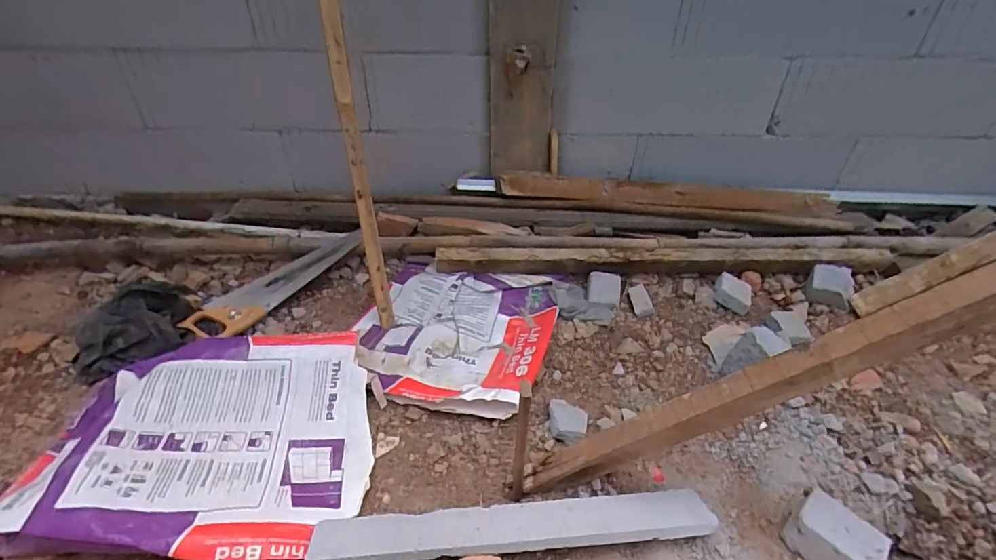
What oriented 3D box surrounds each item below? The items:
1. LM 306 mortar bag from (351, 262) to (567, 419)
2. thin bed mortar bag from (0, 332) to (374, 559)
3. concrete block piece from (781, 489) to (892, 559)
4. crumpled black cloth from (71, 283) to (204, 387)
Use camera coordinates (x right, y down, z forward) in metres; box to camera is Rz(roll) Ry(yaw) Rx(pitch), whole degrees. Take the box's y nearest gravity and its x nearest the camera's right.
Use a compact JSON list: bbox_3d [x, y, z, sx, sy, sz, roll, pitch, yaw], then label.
[{"bbox_3d":[-0.093,0.103,1.087,0.422,0.040,0.414,7,40,7],"label":"LM 306 mortar bag"},{"bbox_3d":[-0.485,0.259,0.841,0.527,0.082,0.407,-1,39,-3],"label":"thin bed mortar bag"},{"bbox_3d":[0.496,0.386,0.735,0.119,0.075,0.081,32,49,32],"label":"concrete block piece"},{"bbox_3d":[-0.749,0.089,1.037,0.210,0.097,0.216,-11,41,-15],"label":"crumpled black cloth"}]

